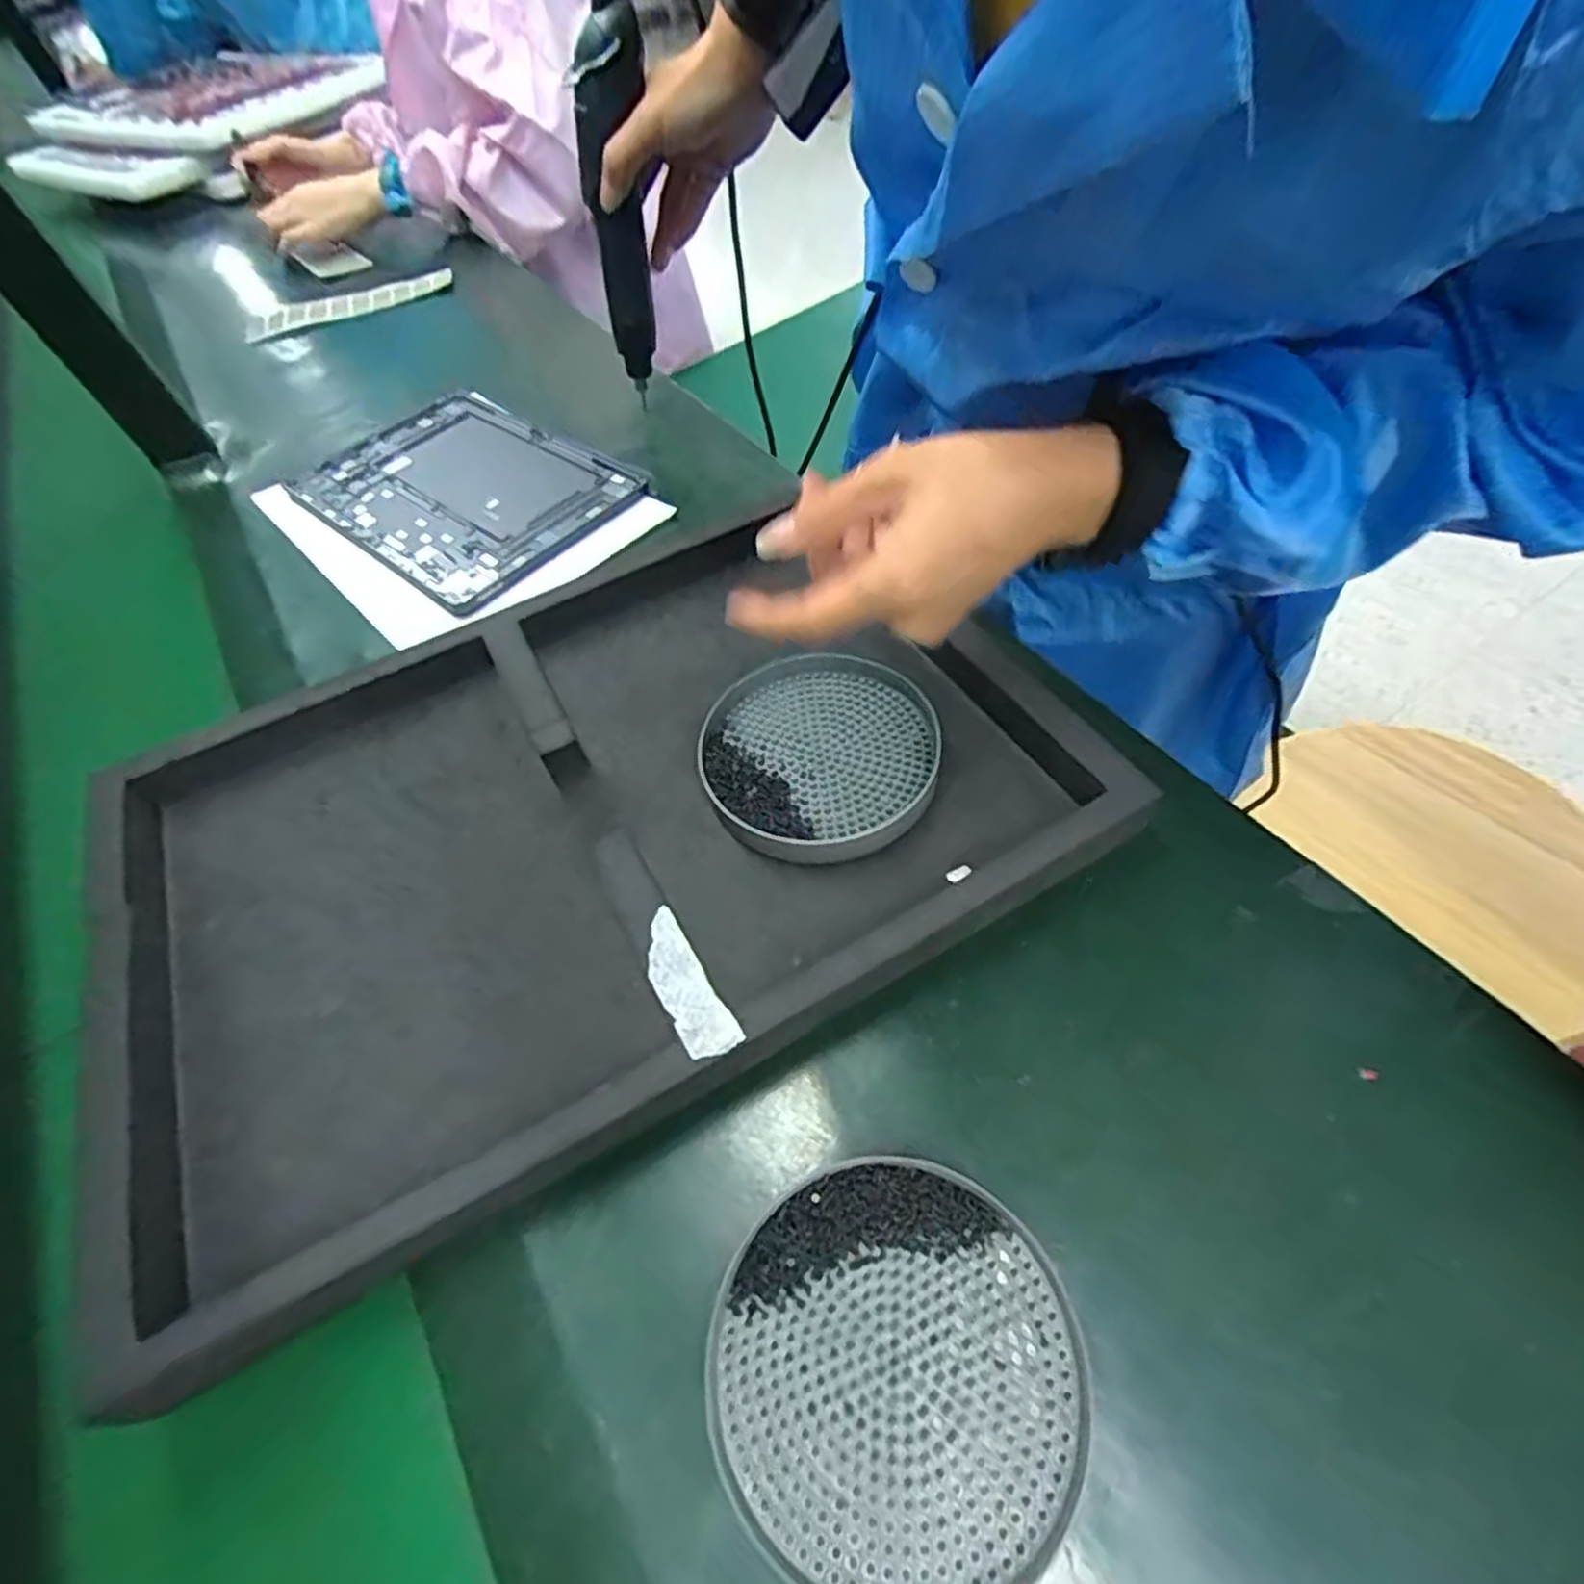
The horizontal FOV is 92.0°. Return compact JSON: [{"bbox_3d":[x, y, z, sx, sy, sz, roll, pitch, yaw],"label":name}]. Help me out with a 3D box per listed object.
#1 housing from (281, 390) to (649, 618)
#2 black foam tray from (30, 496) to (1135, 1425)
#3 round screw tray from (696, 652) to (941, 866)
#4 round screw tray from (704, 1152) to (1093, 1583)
[{"bbox_3d":[-0.247,-0.226,0.568,0.251,0.009,0.167,34,64,25],"label":"housing"},{"bbox_3d":[-0.094,0.012,0.366,0.449,0.043,0.312,-27,57,-14],"label":"black foam tray"},{"bbox_3d":[0.013,-0.021,0.377,0.112,0.016,0.116,-2,54,3],"label":"round screw tray"},{"bbox_3d":[0.032,0.182,0.244,0.112,0.018,0.110,-2,54,3],"label":"round screw tray"}]

